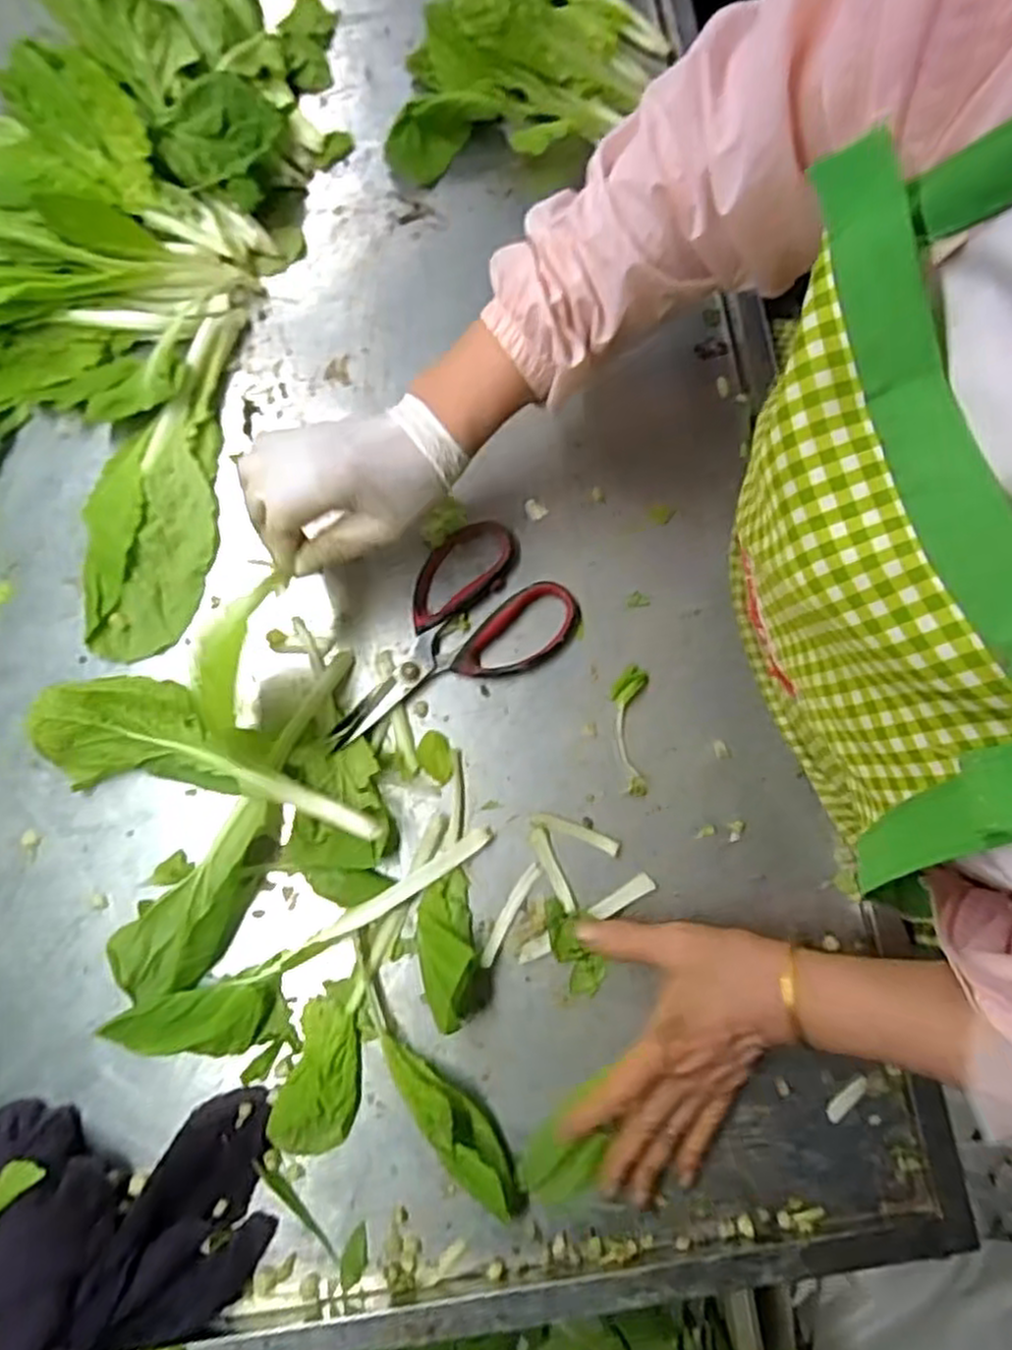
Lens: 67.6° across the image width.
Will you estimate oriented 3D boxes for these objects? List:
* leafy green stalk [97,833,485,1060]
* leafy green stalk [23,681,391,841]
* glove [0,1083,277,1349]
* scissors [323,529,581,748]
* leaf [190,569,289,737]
[{"bbox_3d":[-0.115,0.174,0.462,0.247,0.033,0.049,-27,80,-5],"label":"leafy green stalk"},{"bbox_3d":[-0.187,0.051,0.482,0.229,0.044,0.070,14,79,3],"label":"leafy green stalk"},{"bbox_3d":[-0.253,0.315,0.418,0.232,0.058,0.136,-11,79,-2],"label":"glove"},{"bbox_3d":[-0.045,-0.020,0.510,0.176,0.015,0.105,-41,81,-7],"label":"scissors"},{"bbox_3d":[-0.157,-0.012,0.430,0.011,0.036,0.098,27,96,43],"label":"leaf"}]

